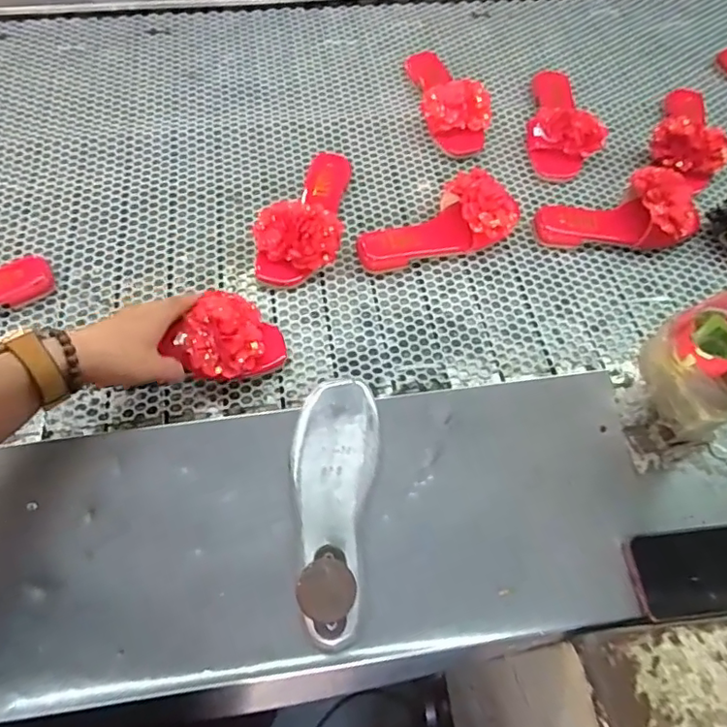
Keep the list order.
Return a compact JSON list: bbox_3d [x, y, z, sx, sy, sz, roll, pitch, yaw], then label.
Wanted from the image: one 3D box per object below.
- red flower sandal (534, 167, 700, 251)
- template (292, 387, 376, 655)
[{"bbox_3d":[0.348,-0.214,0.764,0.211,0.078,0.090,1,59,-2],"label":"red flower sandal"},{"bbox_3d":[-0.032,0.123,0.514,0.078,0.094,0.232,4,59,1],"label":"template"}]

